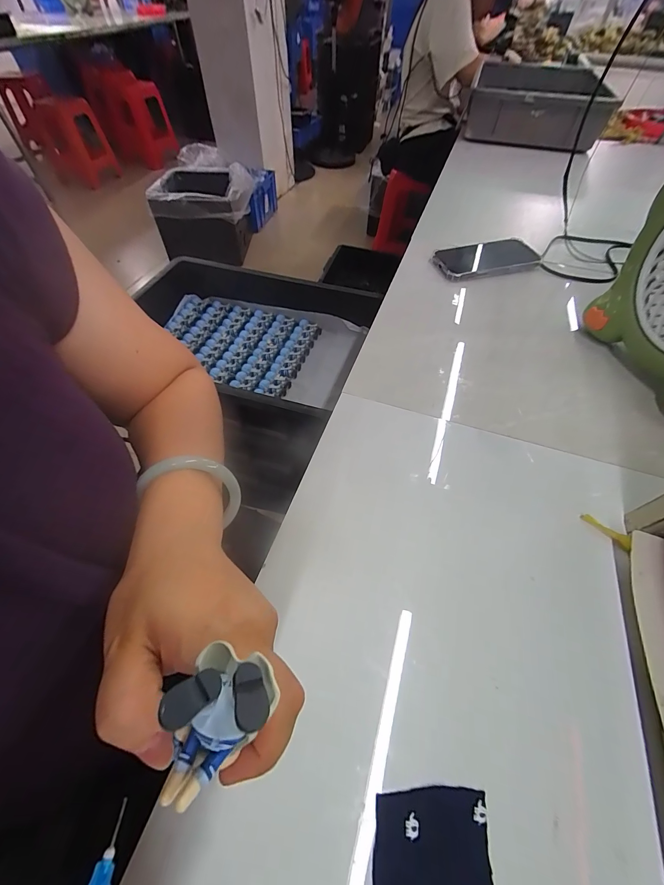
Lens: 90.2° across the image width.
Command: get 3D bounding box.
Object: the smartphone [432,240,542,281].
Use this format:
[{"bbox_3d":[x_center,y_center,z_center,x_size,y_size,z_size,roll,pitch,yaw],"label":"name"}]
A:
[{"bbox_3d":[0.250,-0.301,0.539,0.160,0.013,0.085,-10,57,-8],"label":"smartphone"}]

